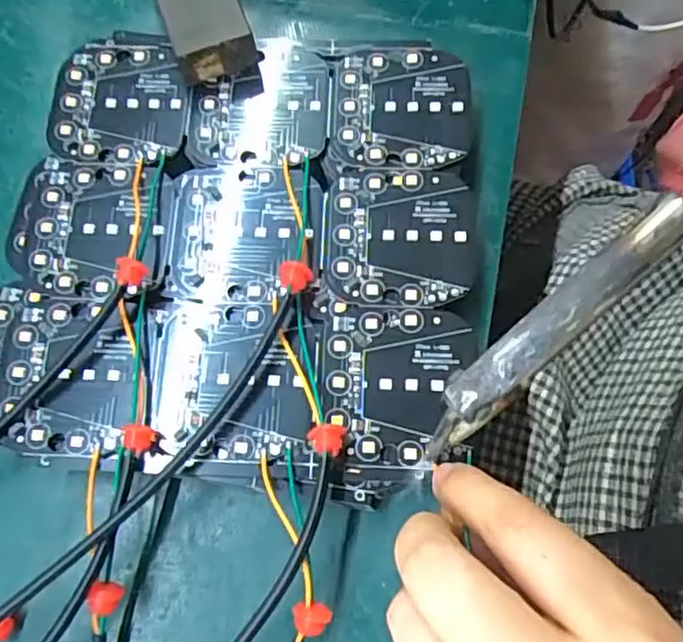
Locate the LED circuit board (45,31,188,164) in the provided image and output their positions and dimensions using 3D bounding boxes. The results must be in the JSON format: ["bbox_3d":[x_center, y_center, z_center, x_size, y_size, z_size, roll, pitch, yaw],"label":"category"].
[{"bbox_3d":[-0.086,-0.088,0.255,0.052,0.004,0.059,0,73,0],"label":"LED circuit board"}]

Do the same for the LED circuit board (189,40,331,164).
[{"bbox_3d":[-0.032,-0.085,0.250,0.053,0.004,0.053,1,72,1],"label":"LED circuit board"}]

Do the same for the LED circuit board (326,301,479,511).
[{"bbox_3d":[0.017,0.026,0.214,0.048,0.004,0.065,5,72,3],"label":"LED circuit board"}]

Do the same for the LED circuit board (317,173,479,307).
[{"bbox_3d":[0.021,-0.031,0.232,0.053,0.004,0.051,2,72,2],"label":"LED circuit board"}]

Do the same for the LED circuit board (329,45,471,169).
[{"bbox_3d":[0.022,-0.082,0.248,0.052,0.004,0.052,2,72,2],"label":"LED circuit board"}]

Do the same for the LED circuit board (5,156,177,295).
[{"bbox_3d":[-0.093,-0.035,0.237,0.061,0.004,0.052,2,72,2],"label":"LED circuit board"}]

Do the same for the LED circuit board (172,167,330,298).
[{"bbox_3d":[-0.034,-0.033,0.236,0.054,0.004,0.052,0,72,1],"label":"LED circuit board"}]

